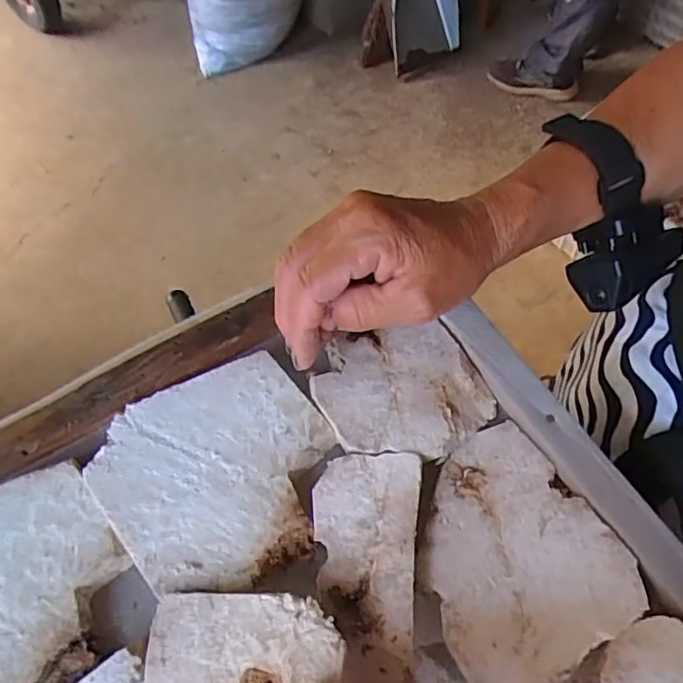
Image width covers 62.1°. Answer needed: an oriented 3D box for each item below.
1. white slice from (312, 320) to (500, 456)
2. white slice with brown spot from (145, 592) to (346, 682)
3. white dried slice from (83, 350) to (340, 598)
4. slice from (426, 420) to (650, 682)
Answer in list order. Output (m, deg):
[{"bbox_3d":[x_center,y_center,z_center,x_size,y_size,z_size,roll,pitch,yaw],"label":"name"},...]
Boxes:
[{"bbox_3d":[0.032,0.026,0.300,0.089,0.009,0.069,-7,63,-4],"label":"white slice"},{"bbox_3d":[-0.042,0.139,0.235,0.083,0.004,0.063,-5,62,10],"label":"white slice with brown spot"},{"bbox_3d":[-0.058,0.065,0.281,0.108,0.014,0.102,-29,63,-14],"label":"white dried slice"},{"bbox_3d":[0.077,0.098,0.264,0.088,0.013,0.100,-30,63,-15],"label":"slice"}]

